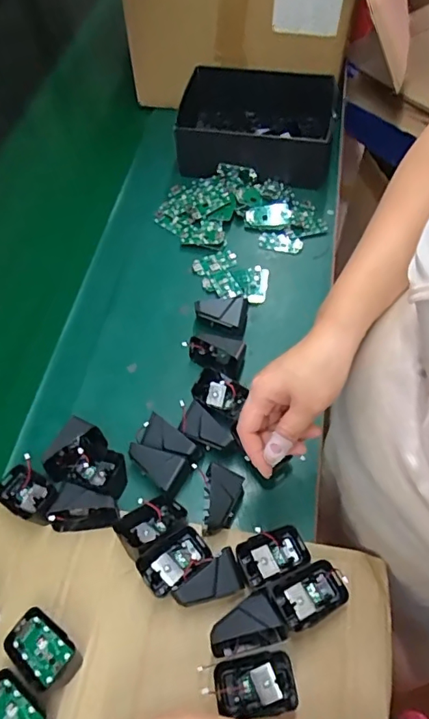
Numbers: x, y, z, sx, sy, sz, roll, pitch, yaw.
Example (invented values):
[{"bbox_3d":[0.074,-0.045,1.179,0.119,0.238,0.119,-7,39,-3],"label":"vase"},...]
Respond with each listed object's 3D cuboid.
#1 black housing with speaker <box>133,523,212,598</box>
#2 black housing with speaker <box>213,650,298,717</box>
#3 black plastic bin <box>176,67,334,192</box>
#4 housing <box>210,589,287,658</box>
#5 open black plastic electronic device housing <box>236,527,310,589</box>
[{"bbox_3d":[-0.038,0.198,0.486,0.066,0.032,0.043,-33,62,-17],"label":"black housing with speaker"},{"bbox_3d":[0.035,0.283,0.436,0.068,0.029,0.043,-7,58,-3],"label":"black housing with speaker"},{"bbox_3d":[0.064,-0.383,0.820,0.252,0.076,0.188,4,58,5],"label":"black plastic bin"},{"bbox_3d":[0.028,0.237,0.450,0.067,0.030,0.043,-13,58,-6],"label":"housing"},{"bbox_3d":[0.055,0.191,0.489,0.069,0.027,0.042,-21,59,-11],"label":"open black plastic electronic device housing"}]

